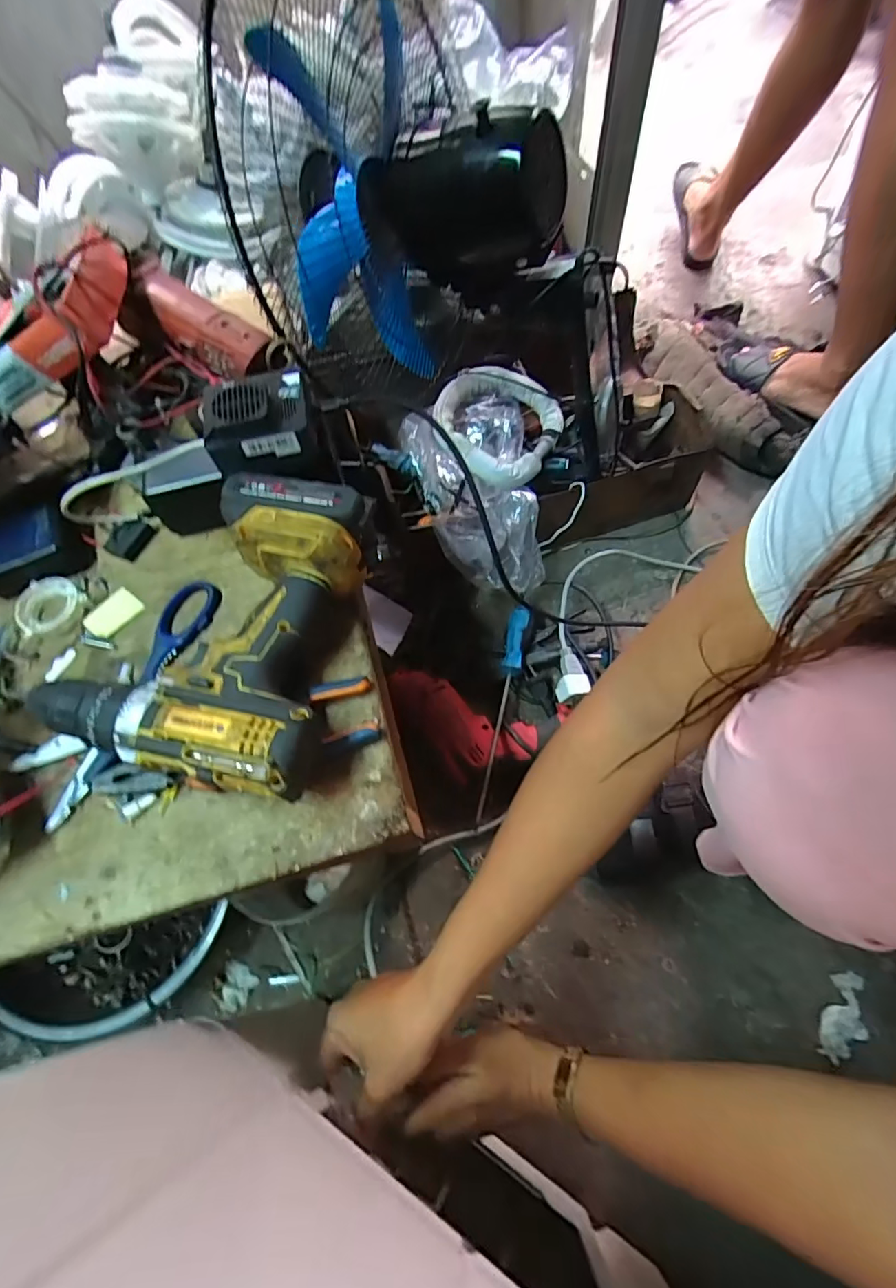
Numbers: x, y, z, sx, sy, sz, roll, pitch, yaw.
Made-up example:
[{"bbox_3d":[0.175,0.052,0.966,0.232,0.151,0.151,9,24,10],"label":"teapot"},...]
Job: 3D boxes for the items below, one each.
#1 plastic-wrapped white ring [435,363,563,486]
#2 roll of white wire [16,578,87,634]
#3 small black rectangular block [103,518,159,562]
[{"bbox_3d":[0.073,-0.308,0.737,0.167,0.055,0.171,-2,63,3],"label":"plastic-wrapped white ring"},{"bbox_3d":[-0.327,-0.032,0.435,0.047,0.011,0.051,-2,63,3],"label":"roll of white wire"},{"bbox_3d":[-0.275,-0.092,0.462,0.024,0.018,0.037,28,68,17],"label":"small black rectangular block"}]

